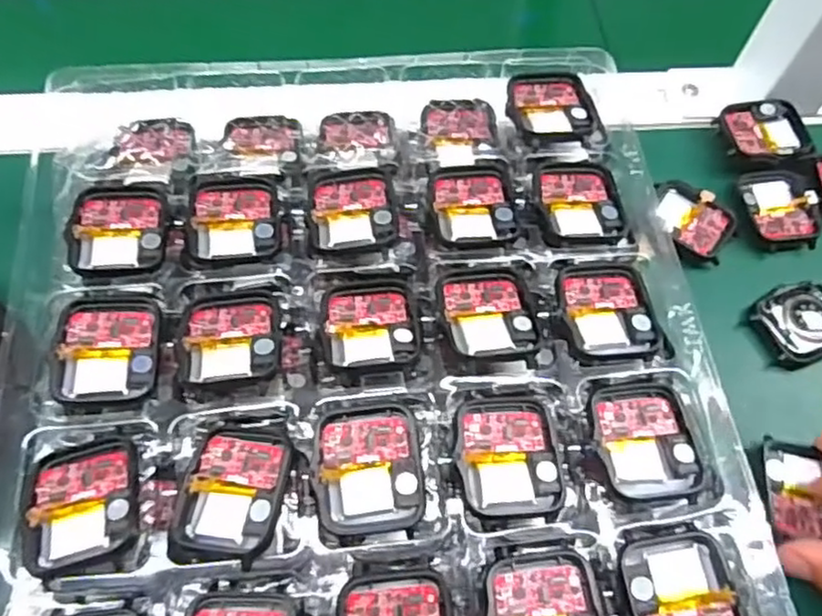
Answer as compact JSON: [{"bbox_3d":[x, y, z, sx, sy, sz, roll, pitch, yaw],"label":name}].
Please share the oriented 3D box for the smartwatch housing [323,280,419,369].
[{"bbox_3d":[-0.016,0.006,0.263,0.035,0.012,0.042,-4,63,-5],"label":"smartwatch housing"}]

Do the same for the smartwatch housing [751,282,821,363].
[{"bbox_3d":[0.189,0.005,0.322,0.045,0.009,0.037,-19,65,-12],"label":"smartwatch housing"}]

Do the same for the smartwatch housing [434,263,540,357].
[{"bbox_3d":[0.030,0.002,0.267,0.037,0.014,0.043,-3,63,-5],"label":"smartwatch housing"}]

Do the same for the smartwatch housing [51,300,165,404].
[{"bbox_3d":[-0.115,0.016,0.255,0.037,0.007,0.041,-4,63,-5],"label":"smartwatch housing"}]

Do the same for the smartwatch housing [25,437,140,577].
[{"bbox_3d":[-0.111,0.065,0.226,0.036,0.009,0.042,-13,64,-10],"label":"smartwatch housing"}]

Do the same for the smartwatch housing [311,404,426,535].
[{"bbox_3d":[-0.015,0.056,0.235,0.036,0.012,0.041,-5,63,-5],"label":"smartwatch housing"}]

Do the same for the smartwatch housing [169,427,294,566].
[{"bbox_3d":[-0.061,0.064,0.230,0.036,0.012,0.046,10,63,2],"label":"smartwatch housing"}]

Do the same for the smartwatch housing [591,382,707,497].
[{"bbox_3d":[0.086,0.049,0.250,0.035,0.008,0.043,-7,63,-6],"label":"smartwatch housing"}]

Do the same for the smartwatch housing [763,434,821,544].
[{"bbox_3d":[0.165,0.076,0.282,0.033,0.006,0.042,2,63,-2],"label":"smartwatch housing"}]

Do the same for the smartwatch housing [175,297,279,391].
[{"bbox_3d":[-0.070,0.012,0.257,0.038,0.009,0.041,-4,63,-5],"label":"smartwatch housing"}]

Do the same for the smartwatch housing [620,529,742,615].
[{"bbox_3d":[0.090,0.099,0.224,0.035,0.006,0.045,-7,63,-6],"label":"smartwatch housing"}]

